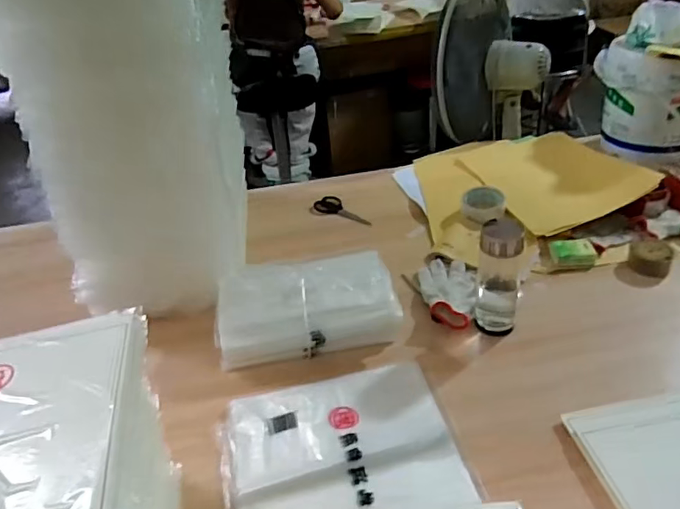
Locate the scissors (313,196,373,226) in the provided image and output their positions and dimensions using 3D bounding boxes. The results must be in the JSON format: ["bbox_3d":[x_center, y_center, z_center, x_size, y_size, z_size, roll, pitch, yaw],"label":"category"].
[{"bbox_3d":[0.009,-0.099,1.257,0.056,0.013,0.160,-32,42,-32],"label":"scissors"}]

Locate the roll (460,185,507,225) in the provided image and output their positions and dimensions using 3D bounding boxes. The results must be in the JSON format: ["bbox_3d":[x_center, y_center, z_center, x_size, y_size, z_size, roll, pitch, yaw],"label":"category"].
[{"bbox_3d":[0.309,-0.106,1.157,0.093,0.036,0.105,2,35,11],"label":"roll"}]

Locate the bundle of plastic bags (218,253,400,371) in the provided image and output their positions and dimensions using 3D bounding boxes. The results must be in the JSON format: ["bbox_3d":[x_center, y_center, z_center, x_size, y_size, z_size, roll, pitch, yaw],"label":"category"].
[{"bbox_3d":[-0.057,0.083,0.914,0.295,0.105,0.172,-9,34,-3],"label":"bundle of plastic bags"}]

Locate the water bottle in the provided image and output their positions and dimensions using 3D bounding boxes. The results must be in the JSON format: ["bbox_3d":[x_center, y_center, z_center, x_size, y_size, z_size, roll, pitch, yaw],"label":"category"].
[{"bbox_3d":[0.255,0.039,0.864,0.065,0.202,0.060,9,37,22],"label":"water bottle"}]

